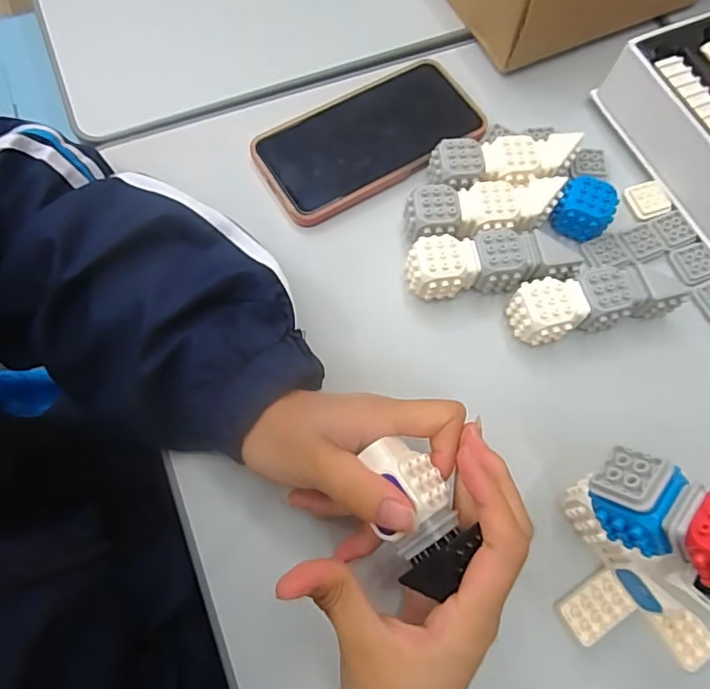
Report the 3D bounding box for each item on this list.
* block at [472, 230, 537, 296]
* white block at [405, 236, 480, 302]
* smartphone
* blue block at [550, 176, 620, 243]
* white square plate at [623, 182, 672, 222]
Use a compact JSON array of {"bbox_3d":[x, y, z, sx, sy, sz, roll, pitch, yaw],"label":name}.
[{"bbox_3d":[0.098,-0.056,0.365,0.038,0.029,0.037,0,70,-3],"label":"block"},{"bbox_3d":[0.058,-0.050,0.359,0.043,0.030,0.032,-2,71,-4],"label":"white block"},{"bbox_3d":[0.010,-0.157,0.408,0.166,0.011,0.091,-30,75,-12],"label":"smartphone"},{"bbox_3d":[0.160,-0.093,0.379,0.037,0.028,0.031,32,72,8],"label":"blue block"},{"bbox_3d":[0.216,-0.107,0.403,0.032,0.004,0.029,-21,73,-10],"label":"white square plate"}]

